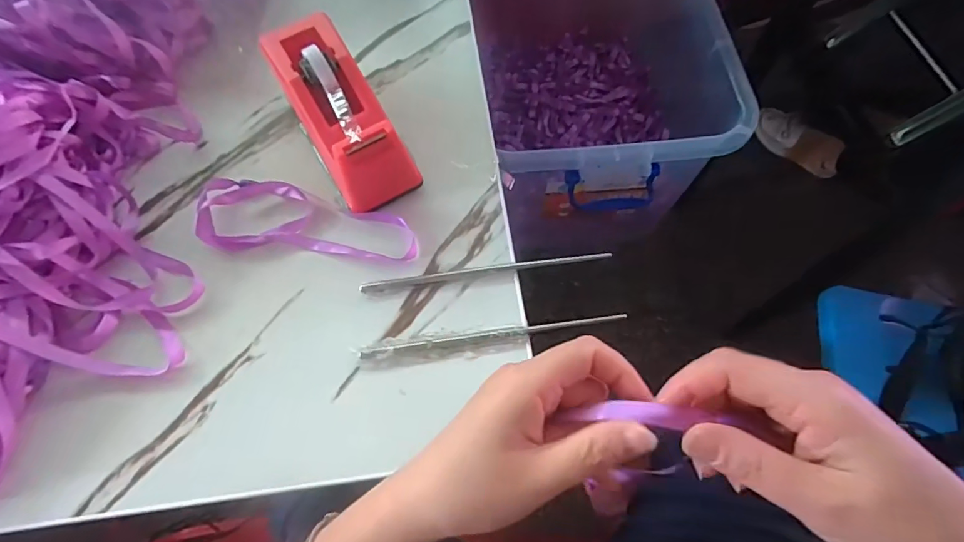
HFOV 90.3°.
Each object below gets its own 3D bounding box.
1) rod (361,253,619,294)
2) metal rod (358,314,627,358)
[{"bbox_3d":[0.002,-0.001,0.352,0.180,0.004,0.010,-8,66,-1],"label":"rod"},{"bbox_3d":[0.007,0.043,0.330,0.179,0.008,0.009,-8,66,-1],"label":"metal rod"}]

